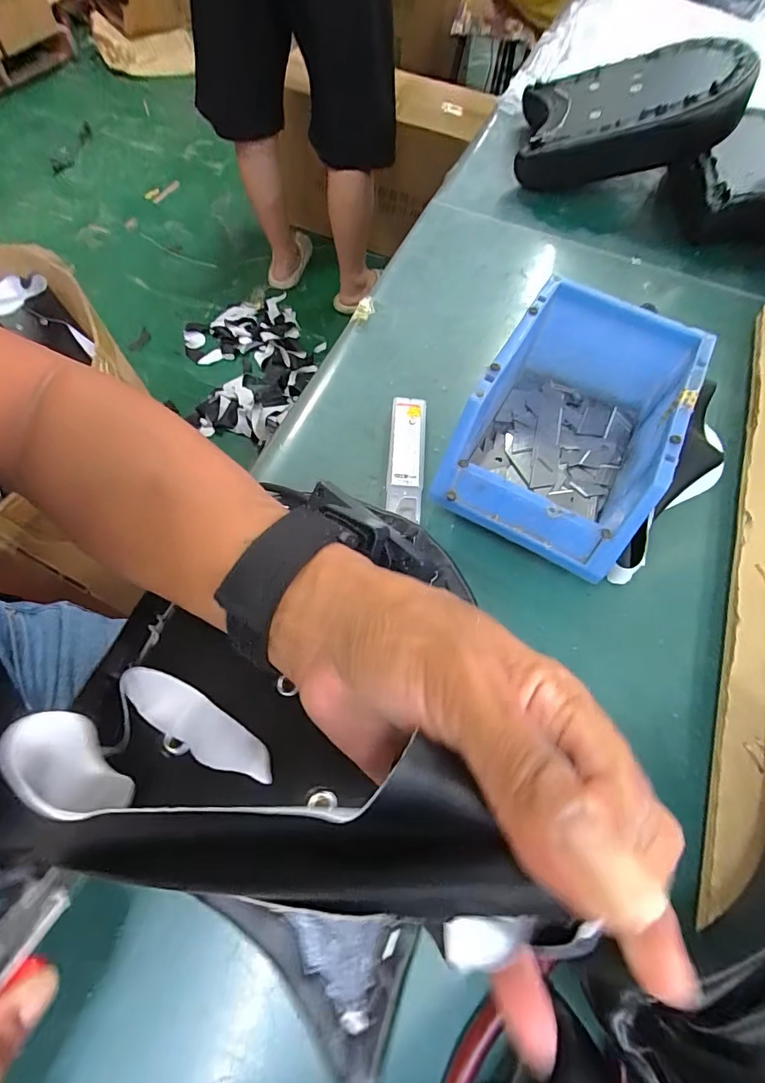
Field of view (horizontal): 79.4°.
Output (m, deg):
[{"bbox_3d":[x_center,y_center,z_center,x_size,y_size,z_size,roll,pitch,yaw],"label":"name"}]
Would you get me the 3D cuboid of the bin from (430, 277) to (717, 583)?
[{"bbox_3d":[0.126,-0.075,0.305,0.124,0.072,0.177,27,65,12],"label":"bin"}]

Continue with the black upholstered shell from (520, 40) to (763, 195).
[{"bbox_3d":[0.260,-0.465,0.498,0.215,0.056,0.171,-1,63,19],"label":"black upholstered shell"}]

